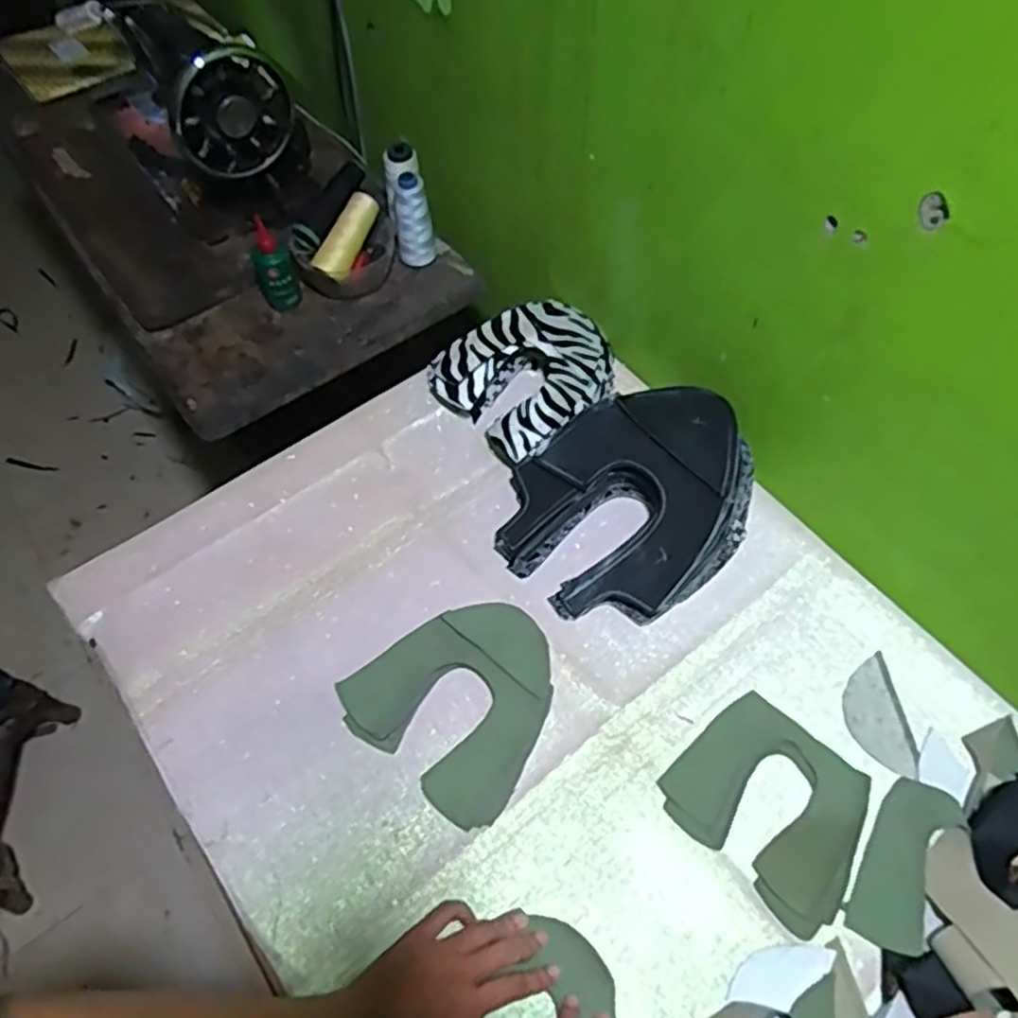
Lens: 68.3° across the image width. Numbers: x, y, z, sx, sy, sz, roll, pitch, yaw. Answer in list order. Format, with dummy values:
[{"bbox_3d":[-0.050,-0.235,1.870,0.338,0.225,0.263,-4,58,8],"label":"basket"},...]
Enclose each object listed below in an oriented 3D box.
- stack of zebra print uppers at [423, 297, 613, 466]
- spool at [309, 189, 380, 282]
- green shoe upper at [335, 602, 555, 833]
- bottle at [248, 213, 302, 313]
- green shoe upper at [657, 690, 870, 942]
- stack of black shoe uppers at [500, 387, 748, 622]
[{"bbox_3d":[0.020,-0.142,0.794,0.166,0.071,0.161,-38,65,-19],"label":"stack of zebra print uppers"},{"bbox_3d":[-0.191,-0.321,0.886,0.034,0.040,0.115,22,77,14],"label":"spool"},{"bbox_3d":[-0.038,0.159,0.648,0.161,0.023,0.164,35,66,20],"label":"green shoe upper"},{"bbox_3d":[-0.274,-0.281,0.871,0.045,0.092,0.047,-30,63,-15],"label":"bottle"},{"bbox_3d":[0.212,0.235,0.599,0.126,0.017,0.148,-41,66,-20],"label":"green shoe upper"},{"bbox_3d":[0.117,-0.015,0.704,0.248,0.095,0.193,-32,63,-16],"label":"stack of black shoe uppers"}]

